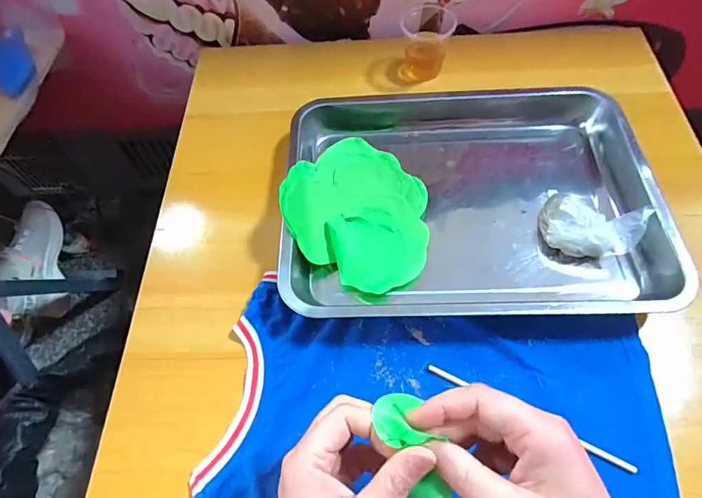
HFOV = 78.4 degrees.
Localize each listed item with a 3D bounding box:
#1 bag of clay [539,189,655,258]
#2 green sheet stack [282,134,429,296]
[{"bbox_3d":[0.225,-0.023,0.414,0.082,0.048,0.067,33,67,19],"label":"bag of clay"},{"bbox_3d":[0.007,-0.044,0.428,0.140,0.045,0.179,0,61,3],"label":"green sheet stack"}]

